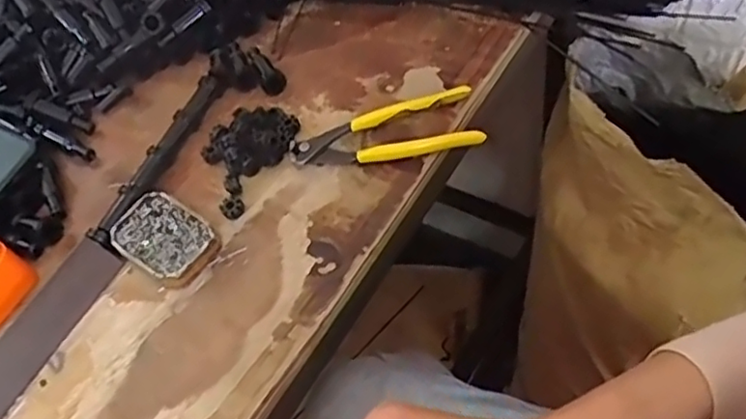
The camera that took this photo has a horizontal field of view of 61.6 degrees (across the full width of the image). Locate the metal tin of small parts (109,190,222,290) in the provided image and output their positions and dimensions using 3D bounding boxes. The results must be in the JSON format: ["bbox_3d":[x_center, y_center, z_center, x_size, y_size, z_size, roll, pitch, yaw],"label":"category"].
[{"bbox_3d":[-0.171,0.025,0.517,0.094,0.018,0.059,28,64,28],"label":"metal tin of small parts"}]

